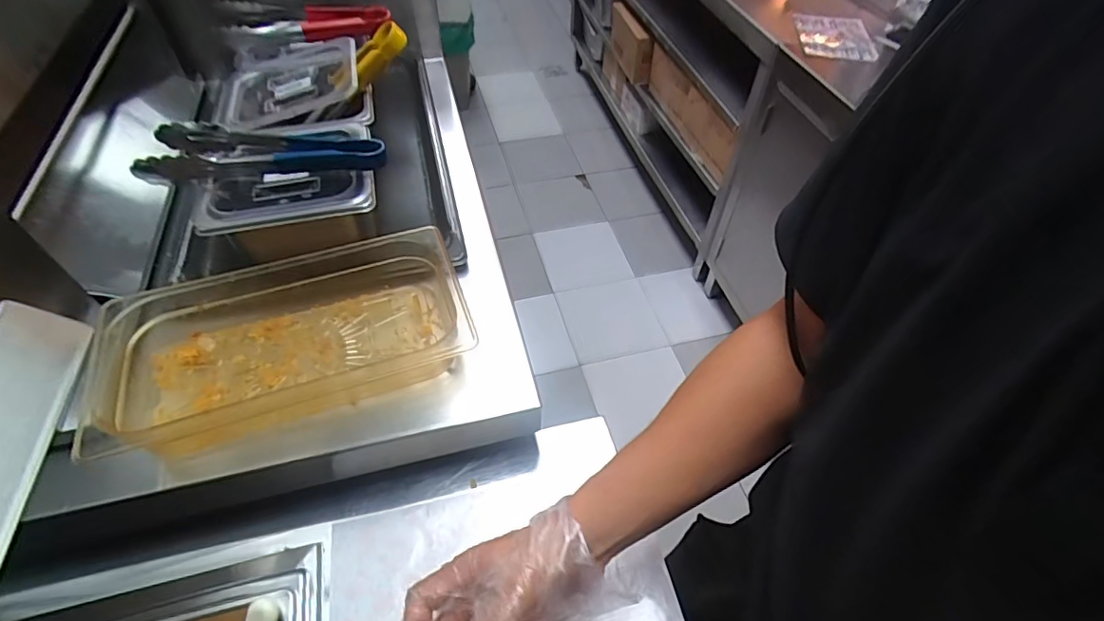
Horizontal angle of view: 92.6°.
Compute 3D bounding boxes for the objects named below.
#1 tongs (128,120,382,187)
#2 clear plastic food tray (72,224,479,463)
[{"bbox_3d":[-0.307,-0.175,0.568,0.246,0.031,0.076,-5,51,-6],"label":"tongs"},{"bbox_3d":[-0.251,0.031,0.518,0.319,0.070,0.166,-14,52,-13],"label":"clear plastic food tray"}]

